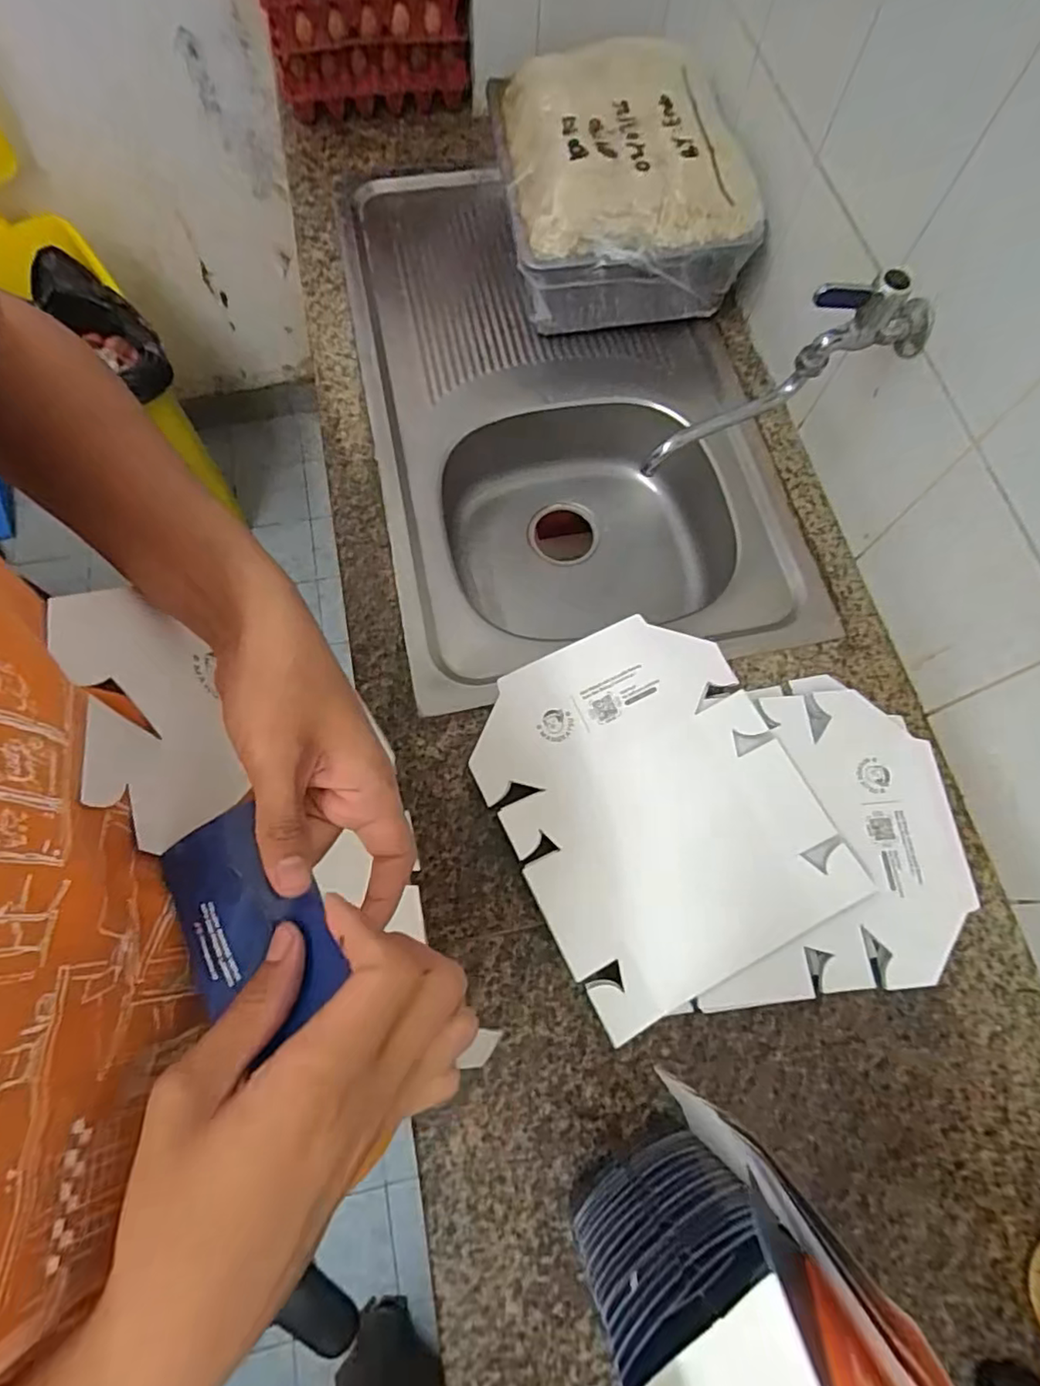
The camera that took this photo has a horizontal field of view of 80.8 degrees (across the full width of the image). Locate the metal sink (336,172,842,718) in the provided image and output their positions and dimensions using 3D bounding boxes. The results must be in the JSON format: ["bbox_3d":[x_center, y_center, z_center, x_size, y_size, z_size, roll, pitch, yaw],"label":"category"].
[{"bbox_3d":[0.043,-0.383,0.880,0.490,0.167,0.828,-11,72,-5],"label":"metal sink"}]

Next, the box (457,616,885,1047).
[{"bbox_3d":[0.128,0.104,0.599,0.280,0.024,0.336,-26,76,-9],"label":"box"}]

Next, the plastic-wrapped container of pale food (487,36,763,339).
[{"bbox_3d":[0.118,-0.660,0.798,0.273,0.189,0.339,-8,71,-4],"label":"plastic-wrapped container of pale food"}]

